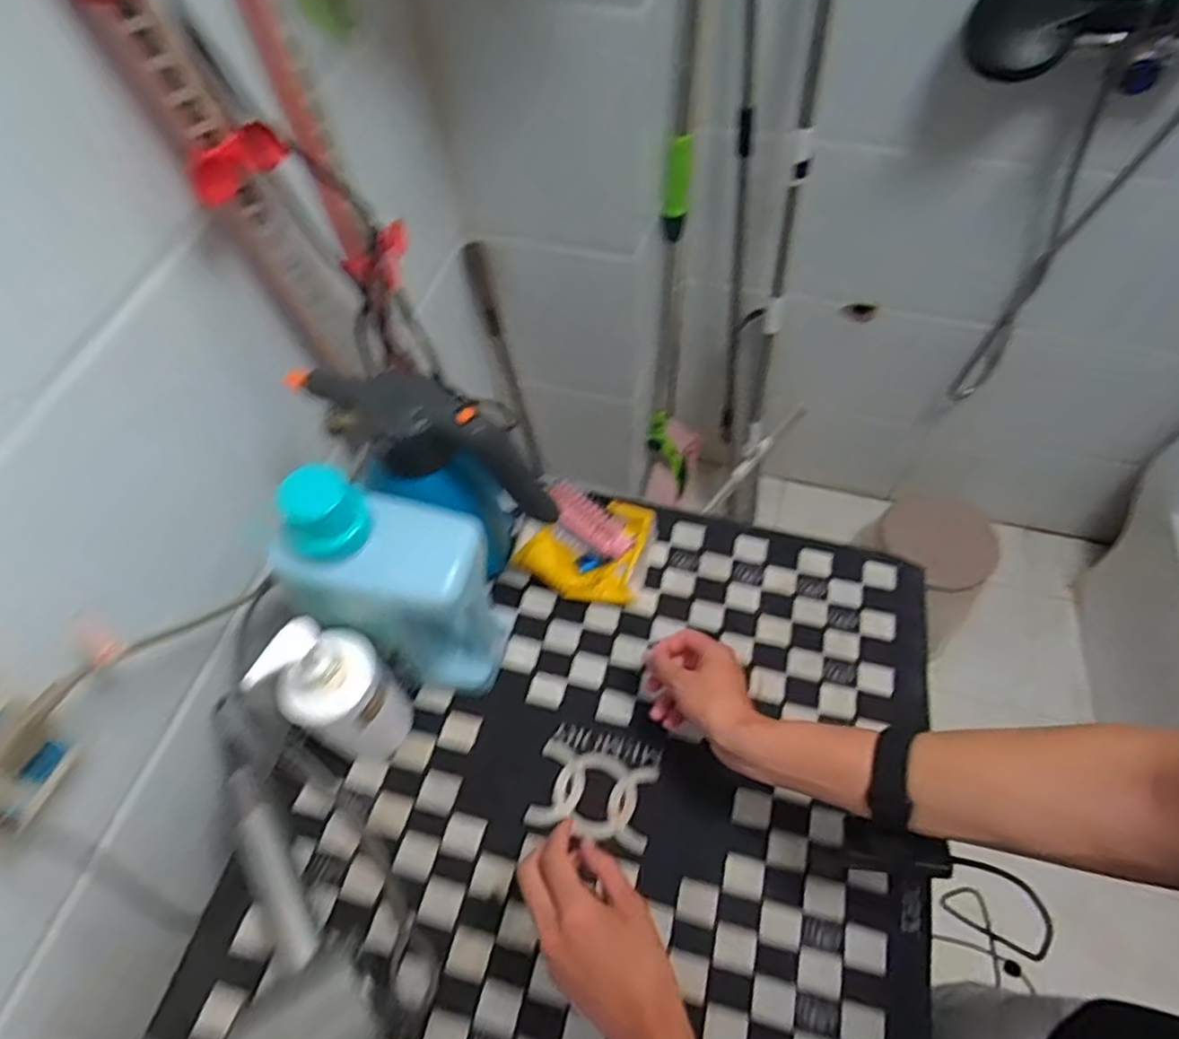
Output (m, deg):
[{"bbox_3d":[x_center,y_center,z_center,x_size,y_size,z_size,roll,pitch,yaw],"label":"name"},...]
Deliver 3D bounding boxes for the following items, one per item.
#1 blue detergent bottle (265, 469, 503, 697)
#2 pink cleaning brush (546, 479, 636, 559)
[{"bbox_3d":[-0.152,0.057,0.576,0.136,0.251,0.079,3,59,5],"label":"blue detergent bottle"},{"bbox_3d":[-0.004,0.000,0.735,0.117,0.027,0.043,35,66,22],"label":"pink cleaning brush"}]

